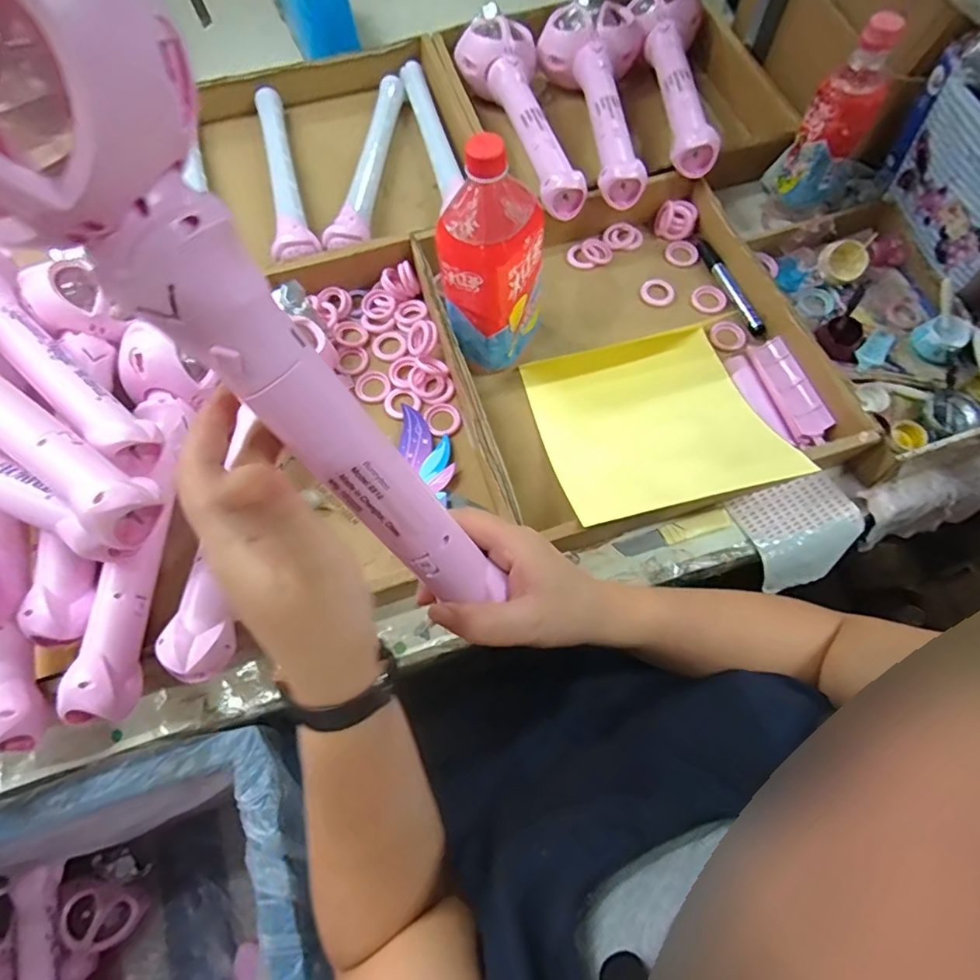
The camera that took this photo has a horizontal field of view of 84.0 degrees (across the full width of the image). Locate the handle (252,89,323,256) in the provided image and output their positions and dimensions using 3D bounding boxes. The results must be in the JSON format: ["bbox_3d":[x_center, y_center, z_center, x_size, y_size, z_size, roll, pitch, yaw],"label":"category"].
[{"bbox_3d":[-0.253,-0.388,0.666,0.047,0.041,0.313,-15,69,-5],"label":"handle"}]

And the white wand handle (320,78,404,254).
[{"bbox_3d":[-0.149,-0.403,0.671,0.046,0.043,0.302,5,68,2],"label":"white wand handle"}]

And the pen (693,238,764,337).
[{"bbox_3d":[0.270,-0.236,0.619,0.012,0.010,0.147,-17,69,-6],"label":"pen"}]

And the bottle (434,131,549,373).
[{"bbox_3d":[0.004,-0.210,0.496,0.090,0.215,0.101,4,68,2],"label":"bottle"}]

